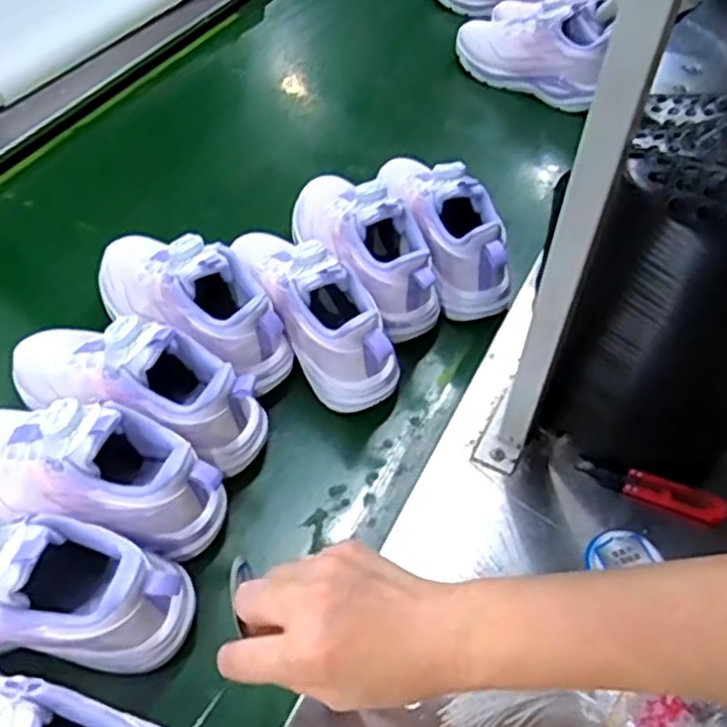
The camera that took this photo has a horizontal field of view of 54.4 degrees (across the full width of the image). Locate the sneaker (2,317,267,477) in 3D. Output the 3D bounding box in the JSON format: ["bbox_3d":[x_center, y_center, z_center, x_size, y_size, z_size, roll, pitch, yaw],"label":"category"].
[{"bbox_3d":[-0.180,0.016,0.525,0.211,0.088,0.085,14,51,11],"label":"sneaker"}]

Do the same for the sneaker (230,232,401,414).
[{"bbox_3d":[-0.052,-0.066,0.613,0.086,0.101,0.229,-21,53,-19],"label":"sneaker"}]

